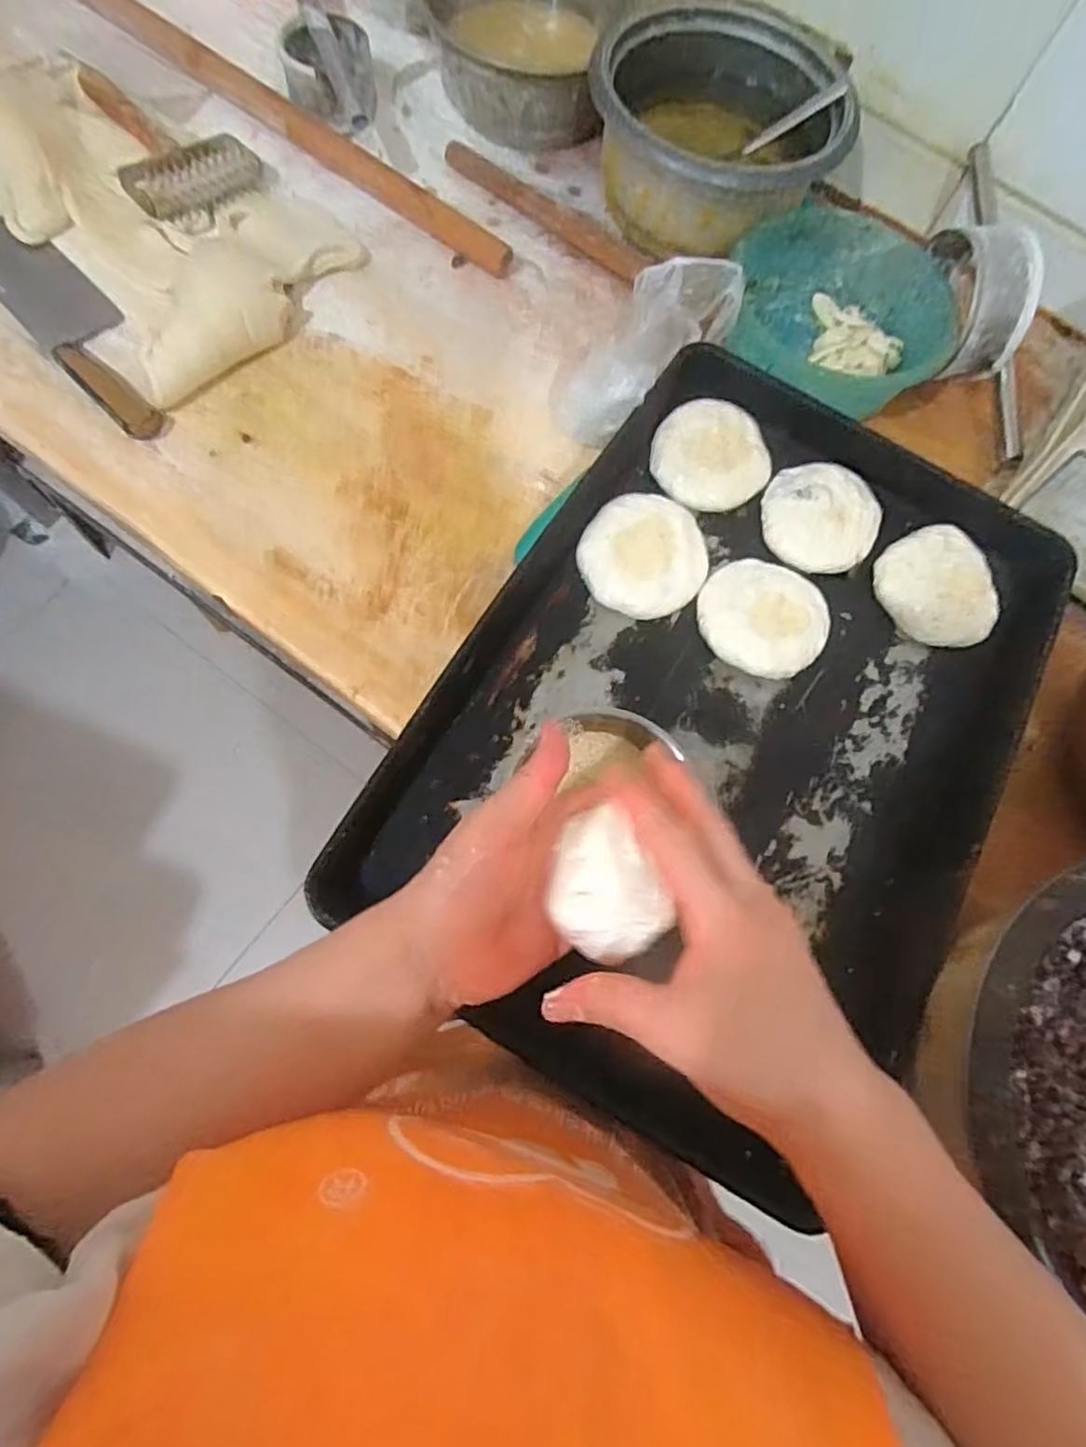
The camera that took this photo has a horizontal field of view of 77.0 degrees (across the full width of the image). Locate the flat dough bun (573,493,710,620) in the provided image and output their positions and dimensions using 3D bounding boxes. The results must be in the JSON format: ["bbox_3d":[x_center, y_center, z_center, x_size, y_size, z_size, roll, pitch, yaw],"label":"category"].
[{"bbox_3d":[0.091,-0.152,0.615,0.112,0.020,0.111,25,72,3],"label":"flat dough bun"}]

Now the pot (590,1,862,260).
[{"bbox_3d":[0.183,-0.629,0.724,0.251,0.116,0.255,2,73,-5],"label":"pot"}]

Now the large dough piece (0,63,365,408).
[{"bbox_3d":[-0.430,-0.585,0.737,0.287,0.060,0.486,-38,80,-15],"label":"large dough piece"}]

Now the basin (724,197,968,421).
[{"bbox_3d":[0.306,-0.408,0.715,0.202,0.090,0.200,2,73,-5],"label":"basin"}]

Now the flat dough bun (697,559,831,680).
[{"bbox_3d":[0.198,-0.095,0.615,0.114,0.033,0.104,2,73,-5],"label":"flat dough bun"}]

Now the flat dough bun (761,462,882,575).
[{"bbox_3d":[0.264,-0.198,0.651,0.107,0.029,0.106,2,73,-5],"label":"flat dough bun"}]

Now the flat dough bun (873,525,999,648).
[{"bbox_3d":[0.372,-0.127,0.639,0.099,0.023,0.113,-32,78,-14],"label":"flat dough bun"}]

